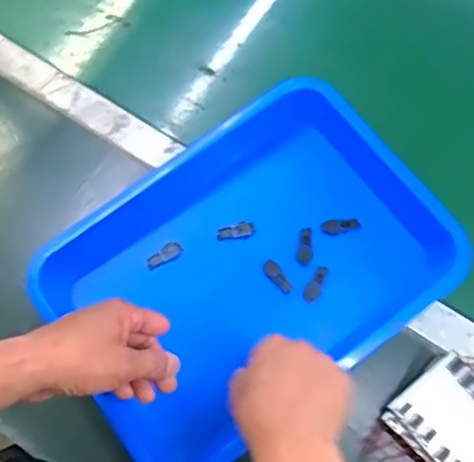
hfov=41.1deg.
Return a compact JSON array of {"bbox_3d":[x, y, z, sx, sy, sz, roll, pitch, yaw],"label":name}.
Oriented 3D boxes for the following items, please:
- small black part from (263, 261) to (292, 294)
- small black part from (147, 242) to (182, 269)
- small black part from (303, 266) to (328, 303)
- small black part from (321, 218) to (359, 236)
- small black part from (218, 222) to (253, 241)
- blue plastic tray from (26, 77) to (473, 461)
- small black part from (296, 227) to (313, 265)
[{"bbox_3d":[0.040,0.046,0.630,0.014,0.005,0.036,-38,73,-11],"label":"small black part"},{"bbox_3d":[-0.074,0.024,0.640,0.037,0.004,0.015,-31,72,-8],"label":"small black part"},{"bbox_3d":[0.079,0.053,0.627,0.015,0.004,0.039,29,74,12],"label":"small black part"},{"bbox_3d":[0.106,-0.004,0.647,0.038,0.004,0.015,-2,70,1],"label":"small black part"},{"bbox_3d":[-0.002,0.000,0.644,0.037,0.004,0.014,-7,70,0],"label":"small black part"},{"bbox_3d":[0.012,0.036,0.619,0.364,0.054,0.265,-36,73,-10],"label":"blue plastic tray"},{"bbox_3d":[0.069,0.015,0.635,0.016,0.004,0.038,5,71,4],"label":"small black part"}]

